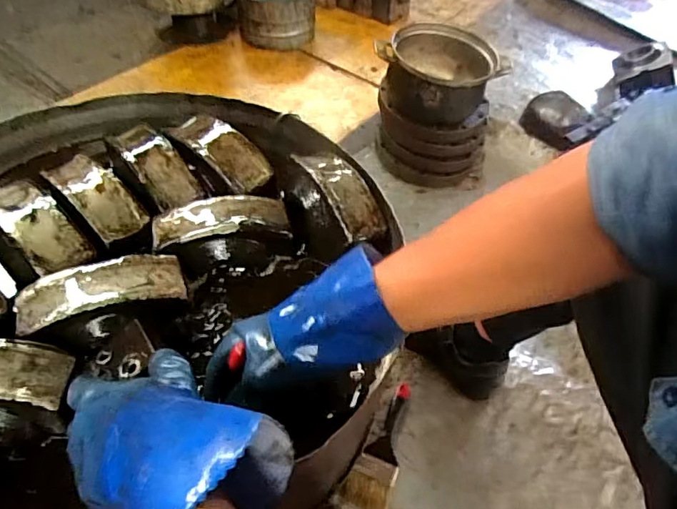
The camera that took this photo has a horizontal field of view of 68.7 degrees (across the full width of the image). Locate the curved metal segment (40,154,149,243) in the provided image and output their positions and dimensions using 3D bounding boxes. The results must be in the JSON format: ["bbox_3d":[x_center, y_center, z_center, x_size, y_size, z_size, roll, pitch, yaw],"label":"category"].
[{"bbox_3d":[-0.293,-0.073,0.595,0.142,0.029,0.058,37,56,23],"label":"curved metal segment"}]

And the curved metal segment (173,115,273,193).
[{"bbox_3d":[-0.157,-0.139,0.657,0.155,0.037,0.063,39,57,24],"label":"curved metal segment"}]

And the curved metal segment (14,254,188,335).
[{"bbox_3d":[-0.242,0.029,0.501,0.158,0.028,0.063,-12,53,-16],"label":"curved metal segment"}]

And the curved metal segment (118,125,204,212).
[{"bbox_3d":[-0.232,-0.114,0.632,0.056,0.021,0.148,-30,67,-28],"label":"curved metal segment"}]

